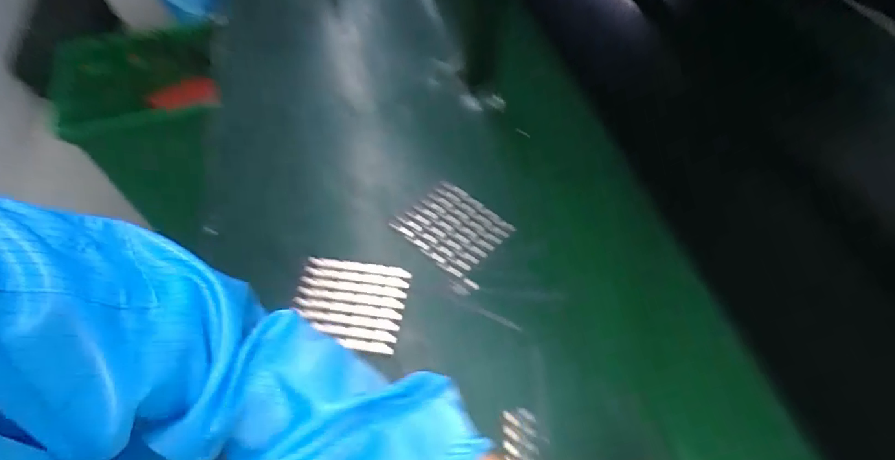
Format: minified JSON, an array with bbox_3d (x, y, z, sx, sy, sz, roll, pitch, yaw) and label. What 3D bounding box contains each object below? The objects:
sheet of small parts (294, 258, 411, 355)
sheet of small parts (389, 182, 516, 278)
[{"bbox_3d":[-0.099,0.073,0.498,0.111,0.007,0.093,7,53,5],"label":"sheet of small parts"},{"bbox_3d":[0.006,-0.004,0.553,0.106,0.005,0.093,38,61,25],"label":"sheet of small parts"}]

